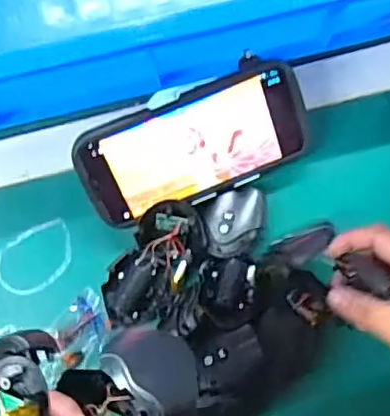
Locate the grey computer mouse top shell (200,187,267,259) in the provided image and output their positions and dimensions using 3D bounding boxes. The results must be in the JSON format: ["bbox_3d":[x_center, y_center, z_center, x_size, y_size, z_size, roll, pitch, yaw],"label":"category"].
[{"bbox_3d":[0.032,0.012,0.468,0.051,0.019,0.052,-8,88,-19],"label":"grey computer mouse top shell"}]

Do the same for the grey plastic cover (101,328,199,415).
[{"bbox_3d":[-0.020,0.081,0.292,0.052,0.049,0.020,50,123,6],"label":"grey plastic cover"}]

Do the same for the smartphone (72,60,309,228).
[{"bbox_3d":[0.001,-0.046,0.448,0.171,0.007,0.079,-22,115,0],"label":"smartphone"}]

